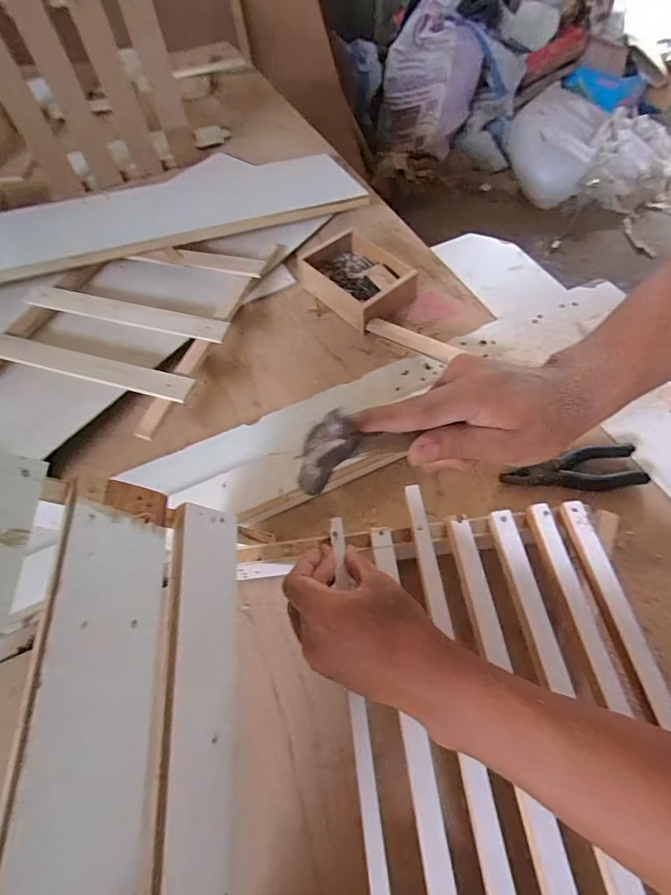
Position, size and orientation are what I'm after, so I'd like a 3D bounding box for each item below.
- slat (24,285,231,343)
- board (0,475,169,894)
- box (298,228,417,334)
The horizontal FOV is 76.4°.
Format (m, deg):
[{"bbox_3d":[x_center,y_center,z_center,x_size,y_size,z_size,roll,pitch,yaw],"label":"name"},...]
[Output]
[{"bbox_3d":[-0.285,-0.184,0.581,0.289,0.007,0.036,13,77,8],"label":"slat"},{"bbox_3d":[-0.133,0.167,0.226,0.013,0.072,0.321,-28,54,28],"label":"board"},{"bbox_3d":[0.032,-0.244,0.622,0.115,0.044,0.166,-33,63,-16],"label":"box"}]

